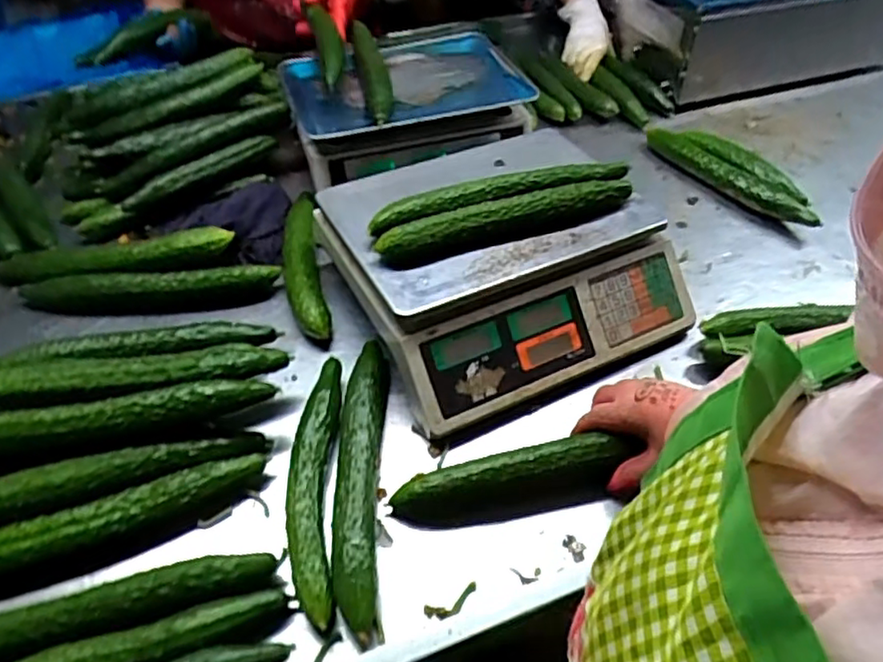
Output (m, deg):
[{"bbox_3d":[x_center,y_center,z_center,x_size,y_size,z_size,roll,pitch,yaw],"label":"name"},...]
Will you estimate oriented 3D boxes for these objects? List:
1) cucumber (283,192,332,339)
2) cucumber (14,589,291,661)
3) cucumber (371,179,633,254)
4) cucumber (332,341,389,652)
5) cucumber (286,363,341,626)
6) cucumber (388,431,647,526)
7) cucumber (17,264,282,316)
[{"bbox_3d":[-0.160,-0.083,0.745,0.044,0.041,0.215,-8,46,-8],"label":"cucumber"},{"bbox_3d":[-0.243,0.237,0.453,0.261,0.036,0.036,-17,48,-16],"label":"cucumber"},{"bbox_3d":[0.071,-0.122,0.653,0.281,0.028,0.032,-15,48,-15],"label":"cucumber"},{"bbox_3d":[-0.072,0.127,0.569,0.041,0.044,0.269,-1,46,-1],"label":"cucumber"},{"bbox_3d":[-0.112,0.128,0.565,0.040,0.031,0.245,-3,46,-3],"label":"cucumber"},{"bbox_3d":[0.059,0.132,0.557,0.201,0.038,0.043,-11,47,-6],"label":"cucumber"},{"bbox_3d":[-0.324,-0.047,0.718,0.272,0.046,0.033,-4,46,-4],"label":"cucumber"}]

